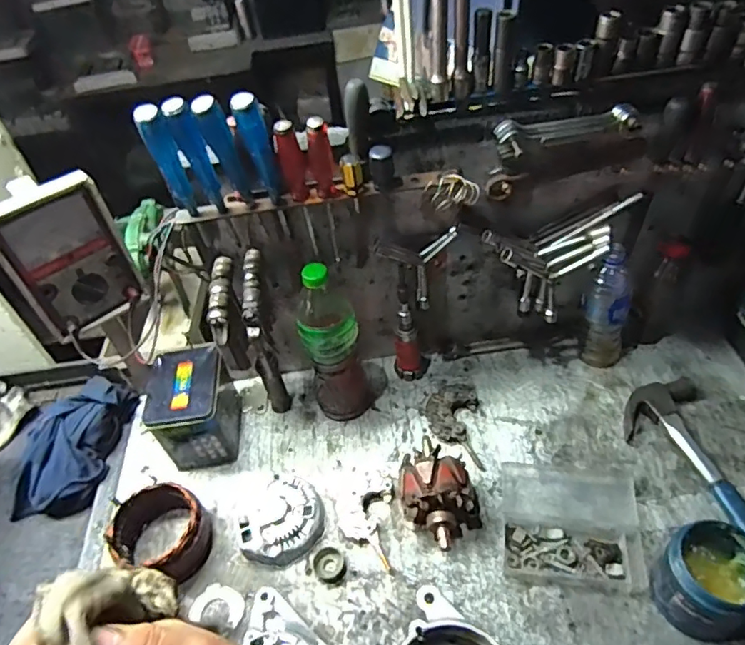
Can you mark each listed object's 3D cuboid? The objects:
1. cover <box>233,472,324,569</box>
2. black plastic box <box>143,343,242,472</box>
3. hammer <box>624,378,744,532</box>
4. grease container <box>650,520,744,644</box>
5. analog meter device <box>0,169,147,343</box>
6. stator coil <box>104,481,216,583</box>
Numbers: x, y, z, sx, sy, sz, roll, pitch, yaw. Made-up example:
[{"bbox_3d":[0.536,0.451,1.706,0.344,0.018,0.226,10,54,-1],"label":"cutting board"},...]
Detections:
[{"bbox_3d":[-0.120,0.258,0.715,0.107,0.038,0.116,24,54,27],"label":"cover"},{"bbox_3d":[-0.258,0.124,0.796,0.100,0.127,0.136,-11,46,-3],"label":"black plastic box"},{"bbox_3d":[0.451,0.207,0.679,0.128,0.033,0.333,-18,47,-10],"label":"hammer"},{"bbox_3d":[0.358,0.277,0.577,0.092,0.101,0.097,-4,46,4],"label":"grease container"},{"bbox_3d":[-0.352,-0.076,0.638,0.128,0.179,0.033,-37,53,-26],"label":"analog meter device"},{"bbox_3d":[-0.266,0.274,0.700,0.111,0.073,0.104,-4,46,4],"label":"stator coil"}]

